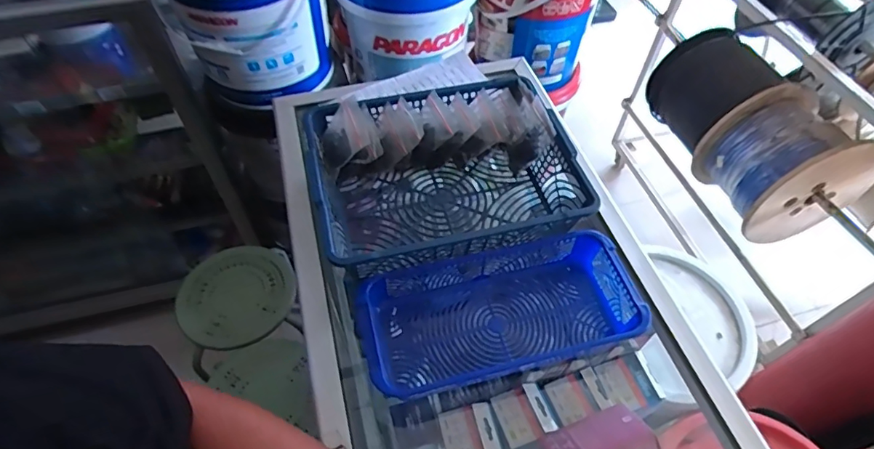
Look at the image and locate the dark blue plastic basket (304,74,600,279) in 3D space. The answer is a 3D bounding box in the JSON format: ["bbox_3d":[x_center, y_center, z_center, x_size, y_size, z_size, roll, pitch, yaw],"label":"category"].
[{"bbox_3d":[0.006,-0.045,0.581,0.281,0.112,0.222,-13,55,-10],"label":"dark blue plastic basket"}]

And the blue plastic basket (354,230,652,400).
[{"bbox_3d":[0.065,0.095,0.506,0.271,0.076,0.127,-12,54,-10],"label":"blue plastic basket"}]

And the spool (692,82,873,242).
[{"bbox_3d":[0.855,-0.150,1.233,0.296,0.273,0.262,-7,54,-7],"label":"spool"}]

